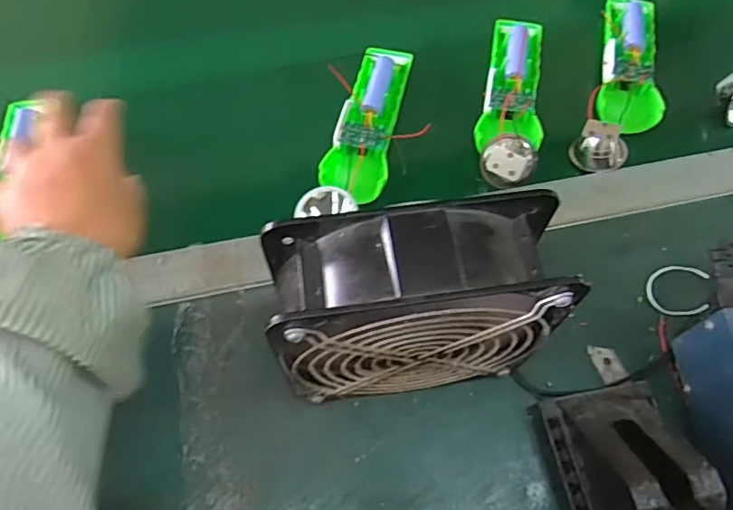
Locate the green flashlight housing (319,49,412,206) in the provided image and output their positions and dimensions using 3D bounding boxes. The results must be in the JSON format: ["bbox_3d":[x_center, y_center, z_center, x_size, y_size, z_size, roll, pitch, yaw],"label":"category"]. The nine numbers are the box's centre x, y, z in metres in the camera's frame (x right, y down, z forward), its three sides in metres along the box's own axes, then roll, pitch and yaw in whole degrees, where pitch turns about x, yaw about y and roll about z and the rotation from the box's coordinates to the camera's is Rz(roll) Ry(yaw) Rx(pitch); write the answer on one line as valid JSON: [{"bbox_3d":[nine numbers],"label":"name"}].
[{"bbox_3d":[0.005,-0.115,0.454,0.049,0.020,0.161,13,63,7],"label":"green flashlight housing"}]

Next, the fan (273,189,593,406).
[{"bbox_3d":[0.026,0.039,0.309,0.140,0.151,0.059,-6,62,-3],"label":"fan"}]

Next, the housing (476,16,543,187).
[{"bbox_3d":[0.126,-0.136,0.464,0.051,0.032,0.193,13,63,7],"label":"housing"}]

